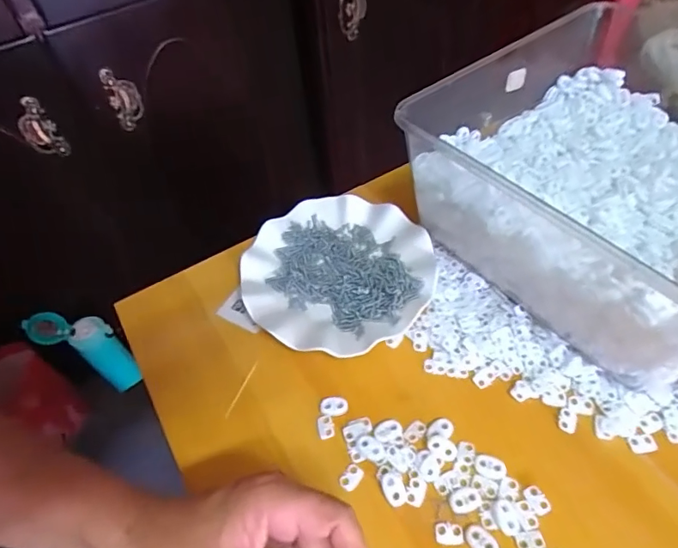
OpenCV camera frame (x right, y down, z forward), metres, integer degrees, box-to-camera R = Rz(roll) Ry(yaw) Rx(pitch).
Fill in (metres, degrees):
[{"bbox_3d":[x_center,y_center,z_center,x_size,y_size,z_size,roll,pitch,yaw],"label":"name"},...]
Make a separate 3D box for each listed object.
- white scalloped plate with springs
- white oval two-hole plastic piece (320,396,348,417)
[{"bbox_3d":[-0.002,-0.003,0.466,0.176,0.022,0.176,-1,52,1],"label":"white scalloped plate with springs"},{"bbox_3d":[-0.004,0.109,0.394,0.022,0.004,0.016,-10,52,-6],"label":"white oval two-hole plastic piece"}]

